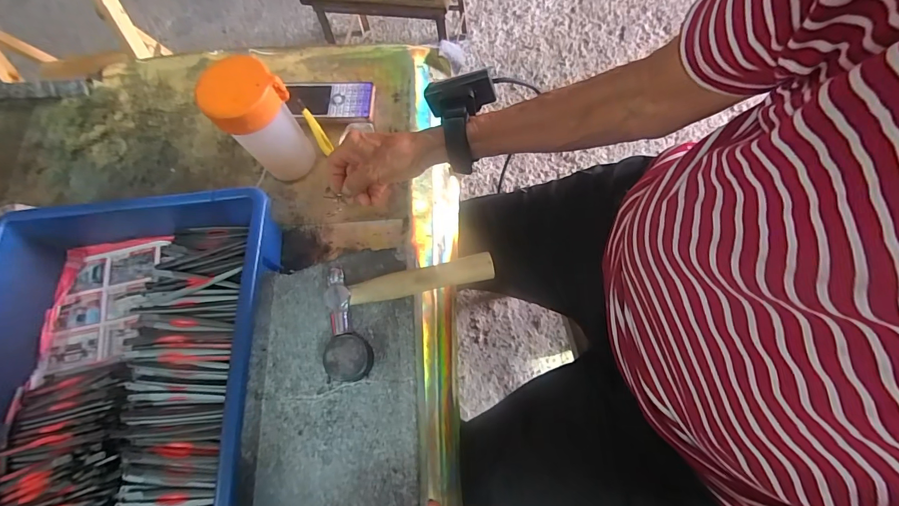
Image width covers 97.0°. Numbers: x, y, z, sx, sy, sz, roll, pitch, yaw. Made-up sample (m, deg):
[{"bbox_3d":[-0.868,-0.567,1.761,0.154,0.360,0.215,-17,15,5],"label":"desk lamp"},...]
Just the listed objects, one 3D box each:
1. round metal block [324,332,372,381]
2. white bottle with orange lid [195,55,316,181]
[{"bbox_3d":[-0.086,0.089,0.339,0.036,0.022,0.038,-2,71,5],"label":"round metal block"},{"bbox_3d":[-0.188,-0.128,0.417,0.067,0.152,0.059,-42,73,-9],"label":"white bottle with orange lid"}]

